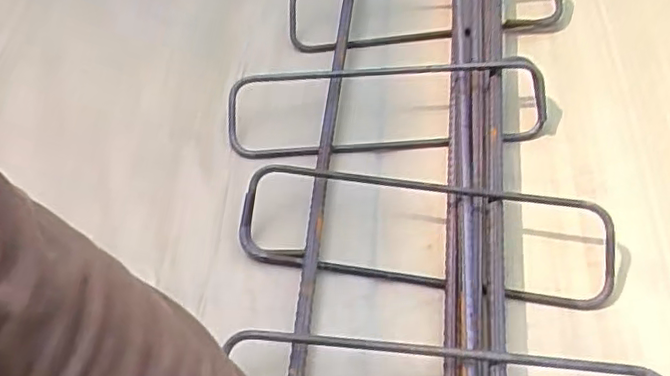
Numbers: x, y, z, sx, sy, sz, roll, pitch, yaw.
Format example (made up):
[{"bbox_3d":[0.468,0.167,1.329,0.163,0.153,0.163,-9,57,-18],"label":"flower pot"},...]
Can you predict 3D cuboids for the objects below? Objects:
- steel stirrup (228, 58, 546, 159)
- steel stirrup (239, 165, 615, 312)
[{"bbox_3d":[0.047,-0.076,0.616,0.306,0.022,0.086,-3,82,5],"label":"steel stirrup"},{"bbox_3d":[0.068,0.036,0.516,0.297,0.018,0.085,7,82,12],"label":"steel stirrup"}]

